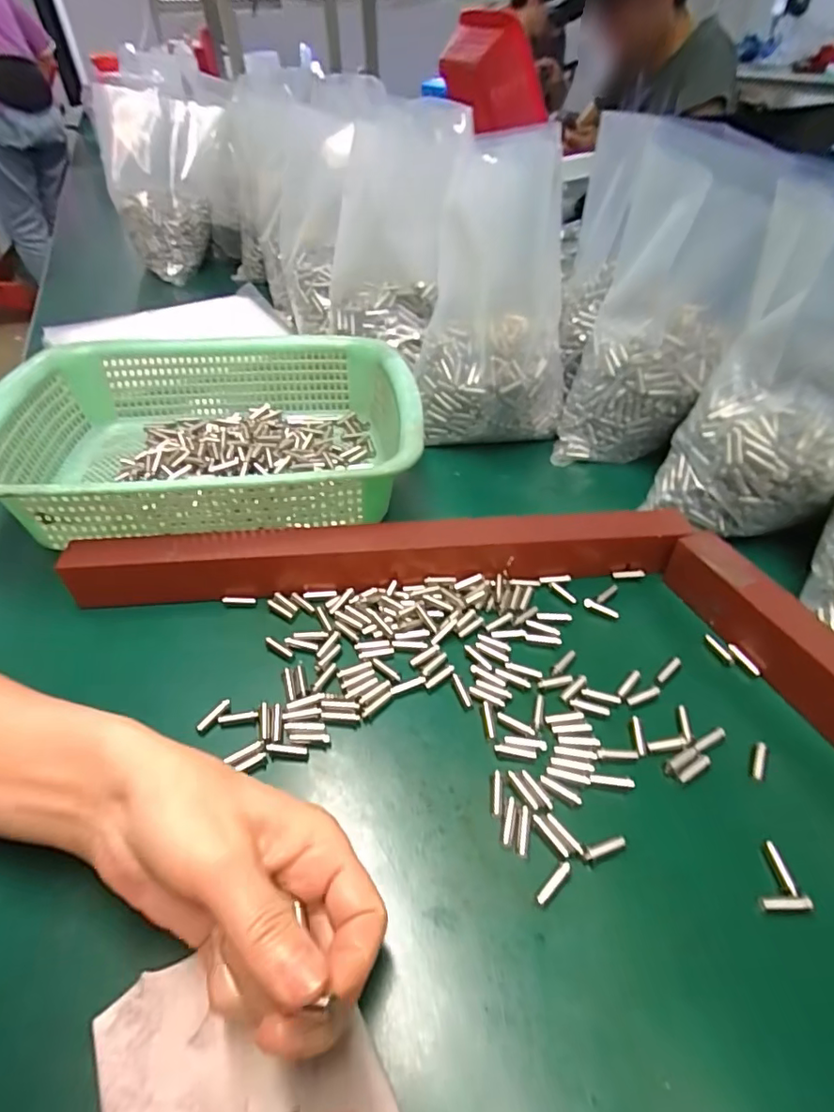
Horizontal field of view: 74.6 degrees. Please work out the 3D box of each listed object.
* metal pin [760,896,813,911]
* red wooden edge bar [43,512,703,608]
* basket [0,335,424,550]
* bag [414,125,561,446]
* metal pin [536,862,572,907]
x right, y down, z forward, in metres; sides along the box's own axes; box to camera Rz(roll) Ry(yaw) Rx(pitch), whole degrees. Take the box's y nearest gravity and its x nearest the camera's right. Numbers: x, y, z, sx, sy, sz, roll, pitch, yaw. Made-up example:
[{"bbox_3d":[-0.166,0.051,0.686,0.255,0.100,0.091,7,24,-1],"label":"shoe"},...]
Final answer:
[{"bbox_3d":[0.156,0.147,0.232,0.019,0.004,0.004,-8,43,9],"label":"metal pin"},{"bbox_3d":[-0.023,-0.002,0.360,0.381,0.037,0.030,-3,44,-5],"label":"red wooden edge bar"},{"bbox_3d":[-0.151,-0.094,0.426,0.296,0.078,0.220,-6,45,-8],"label":"basket"},{"bbox_3d":[0.069,-0.207,0.452,0.124,0.203,0.117,9,45,7],"label":"bag"},{"bbox_3d":[0.060,0.143,0.239,0.021,0.005,0.004,-33,54,-30],"label":"metal pin"}]

